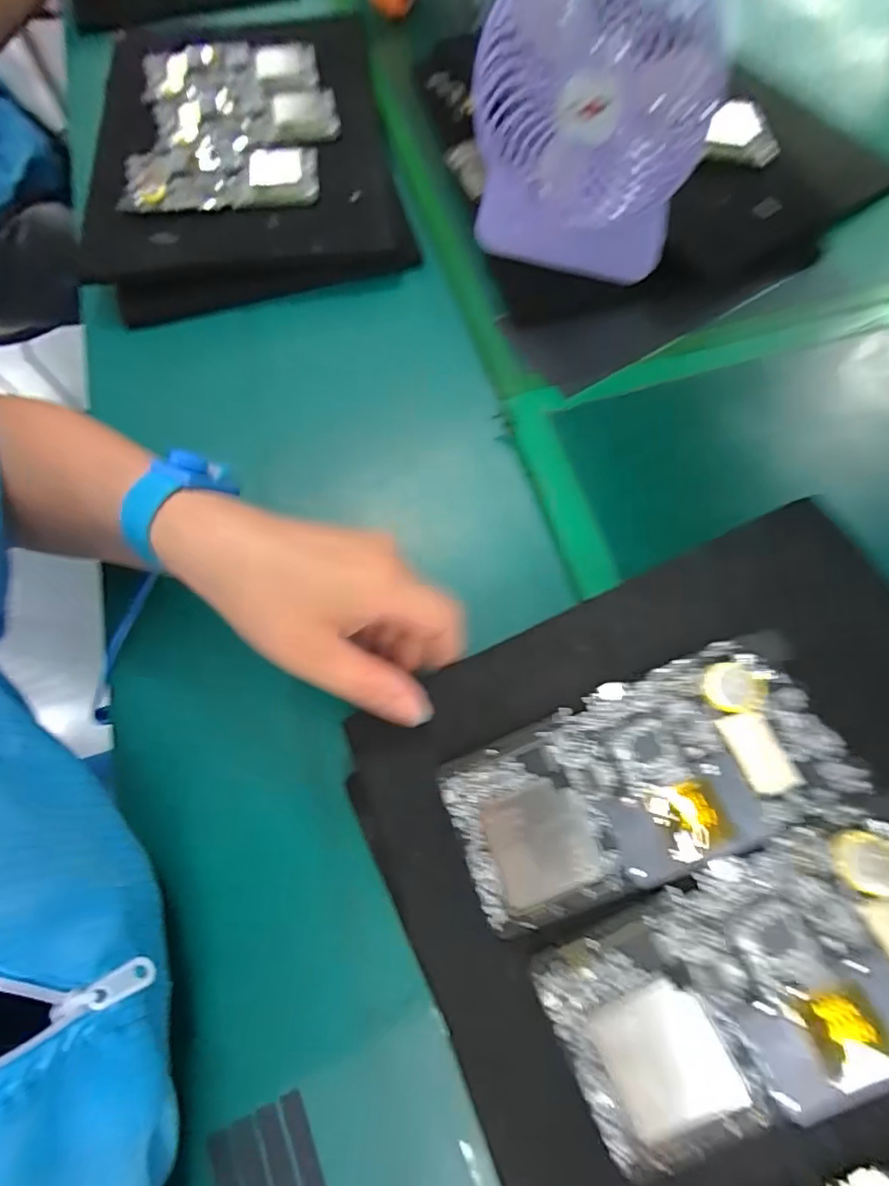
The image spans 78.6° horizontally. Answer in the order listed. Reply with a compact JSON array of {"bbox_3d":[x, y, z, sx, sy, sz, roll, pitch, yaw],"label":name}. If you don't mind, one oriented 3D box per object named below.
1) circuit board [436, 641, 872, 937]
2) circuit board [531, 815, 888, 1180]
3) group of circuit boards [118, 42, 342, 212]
[{"bbox_3d":[0.077,0.079,0.226,0.151,0.008,0.073,-25,73,8],"label":"circuit board"},{"bbox_3d":[0.114,0.141,0.196,0.152,0.005,0.072,-29,65,6],"label":"circuit board"},{"bbox_3d":[-0.179,-0.398,0.461,0.165,0.023,0.192,-8,68,-2],"label":"group of circuit boards"}]

